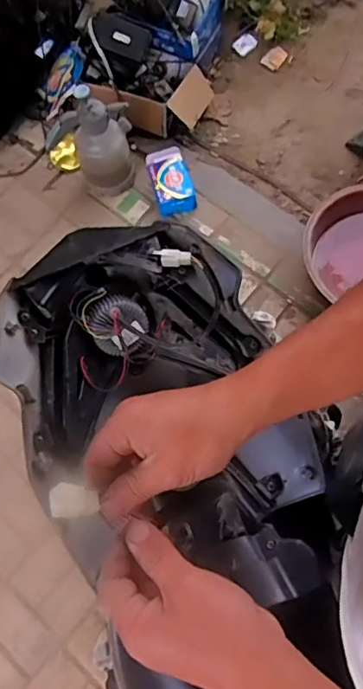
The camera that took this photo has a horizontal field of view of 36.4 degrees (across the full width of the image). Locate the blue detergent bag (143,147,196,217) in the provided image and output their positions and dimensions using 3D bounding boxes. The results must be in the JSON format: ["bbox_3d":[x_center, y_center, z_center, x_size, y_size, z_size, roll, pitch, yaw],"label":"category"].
[{"bbox_3d":[-0.030,-0.474,1.615,0.114,0.084,0.205,-16,72,0],"label":"blue detergent bag"}]

